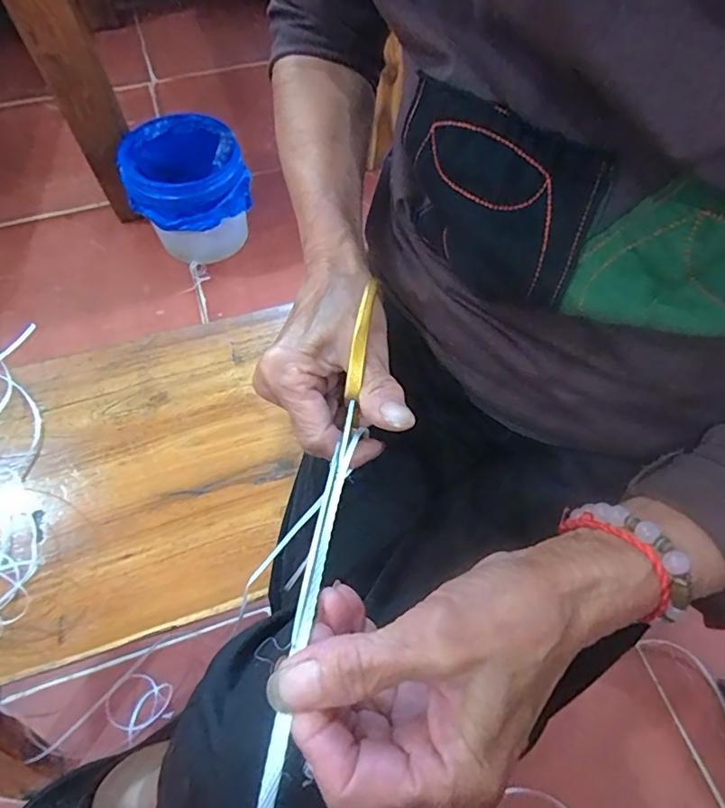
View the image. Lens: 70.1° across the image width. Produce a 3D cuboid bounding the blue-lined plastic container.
[{"bbox_3d":[-0.360,-0.438,1.081,0.229,0.205,0.232,-26,65,-15],"label":"blue-lined plastic container"}]

